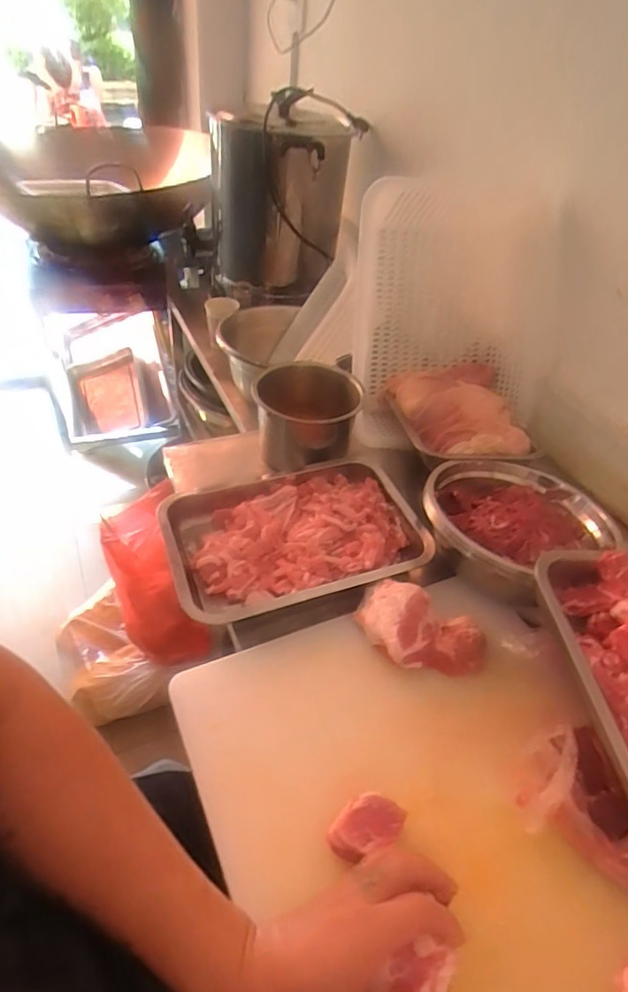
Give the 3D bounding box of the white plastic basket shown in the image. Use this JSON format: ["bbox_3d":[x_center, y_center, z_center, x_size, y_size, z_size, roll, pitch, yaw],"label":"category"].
[{"bbox_3d":[0.220,-0.288,0.932,0.309,0.078,0.419,1,88,-4],"label":"white plastic basket"}]

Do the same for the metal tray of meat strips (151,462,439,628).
[{"bbox_3d":[-0.013,0.052,0.696,0.327,0.056,0.203,-11,46,-19],"label":"metal tray of meat strips"}]

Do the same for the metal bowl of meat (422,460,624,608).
[{"bbox_3d":[0.248,0.030,0.701,0.197,0.067,0.195,-18,49,-25],"label":"metal bowl of meat"}]

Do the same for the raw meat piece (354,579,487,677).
[{"bbox_3d":[0.115,0.140,0.585,0.138,0.039,0.092,21,44,14],"label":"raw meat piece"}]

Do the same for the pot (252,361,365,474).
[{"bbox_3d":[-0.013,-0.116,0.816,0.143,0.097,0.132,4,43,-4],"label":"pot"}]

